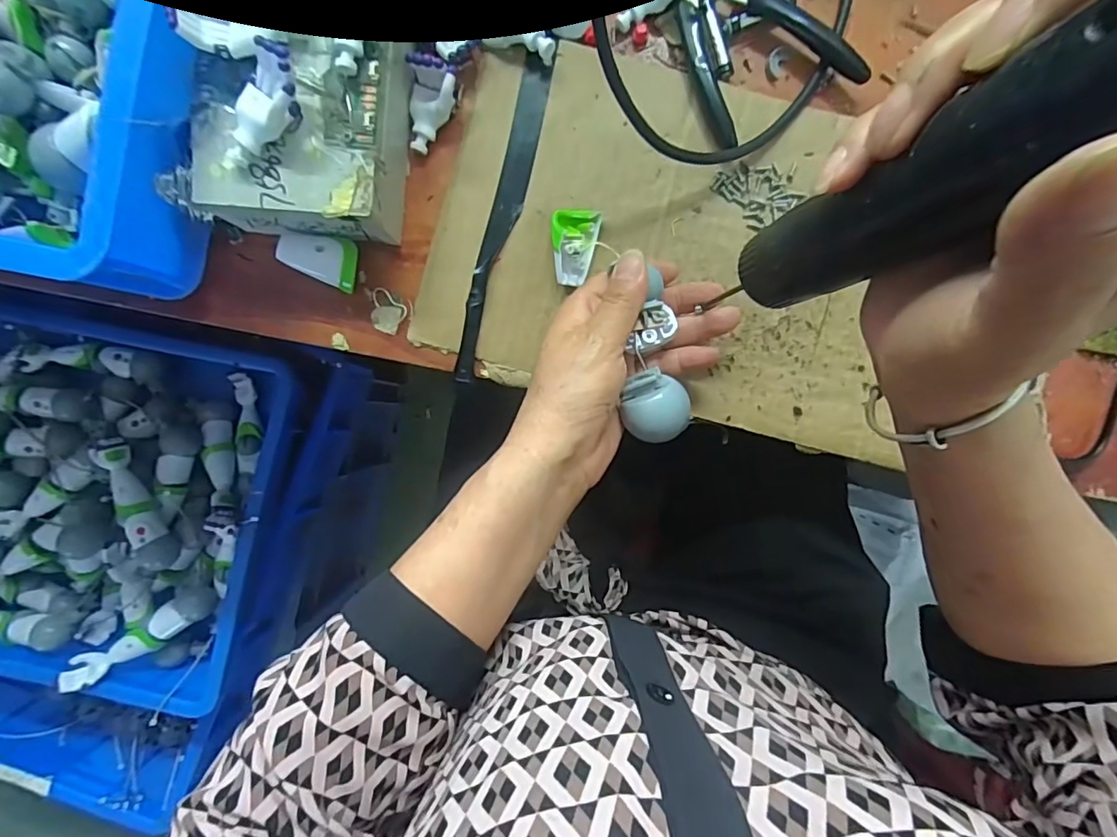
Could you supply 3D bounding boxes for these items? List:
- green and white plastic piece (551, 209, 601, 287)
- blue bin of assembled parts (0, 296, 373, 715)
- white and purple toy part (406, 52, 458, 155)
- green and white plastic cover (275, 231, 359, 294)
[{"bbox_3d":[0.011,-0.098,0.313,0.027,0.015,0.041,-1,90,0],"label":"green and white plastic piece"},{"bbox_3d":[-0.572,0.070,0.642,0.563,0.200,0.388,12,90,0],"label":"blue bin of assembled parts"},{"bbox_3d":[-0.072,-0.177,0.309,0.027,0.023,0.044,9,90,0],"label":"white and purple toy part"},{"bbox_3d":[-0.138,-0.094,0.319,0.044,0.019,0.027,22,90,0],"label":"green and white plastic cover"}]

